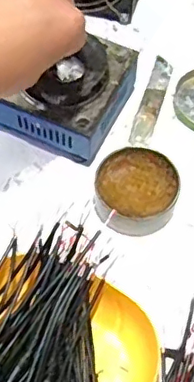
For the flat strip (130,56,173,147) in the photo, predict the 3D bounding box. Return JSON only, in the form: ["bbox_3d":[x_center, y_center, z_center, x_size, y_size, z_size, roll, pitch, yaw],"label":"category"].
[{"bbox_3d":[0.049,-0.079,0.497,0.017,0.004,0.096,15,63,9],"label":"flat strip"}]

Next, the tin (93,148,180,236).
[{"bbox_3d":[0.031,-0.001,0.446,0.061,0.025,0.064,0,62,1],"label":"tin"}]

